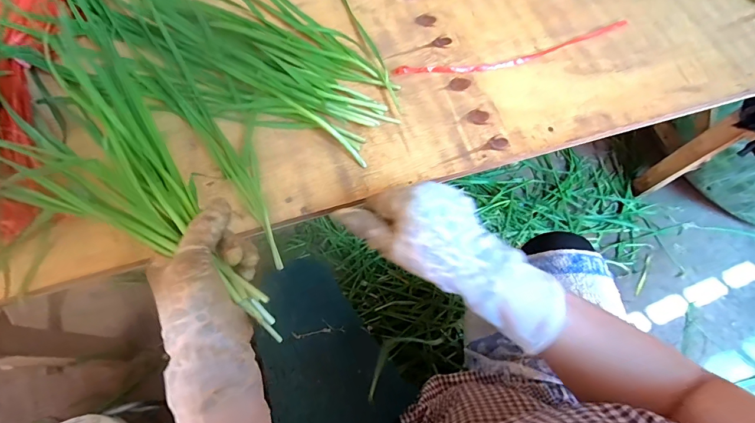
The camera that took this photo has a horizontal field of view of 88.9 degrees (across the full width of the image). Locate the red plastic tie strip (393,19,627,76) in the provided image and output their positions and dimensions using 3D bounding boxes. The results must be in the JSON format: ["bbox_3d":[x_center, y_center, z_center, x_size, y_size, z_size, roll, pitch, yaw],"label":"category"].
[{"bbox_3d":[0.179,-0.199,0.484,0.323,0.006,0.035,-15,68,-9],"label":"red plastic tie strip"}]

